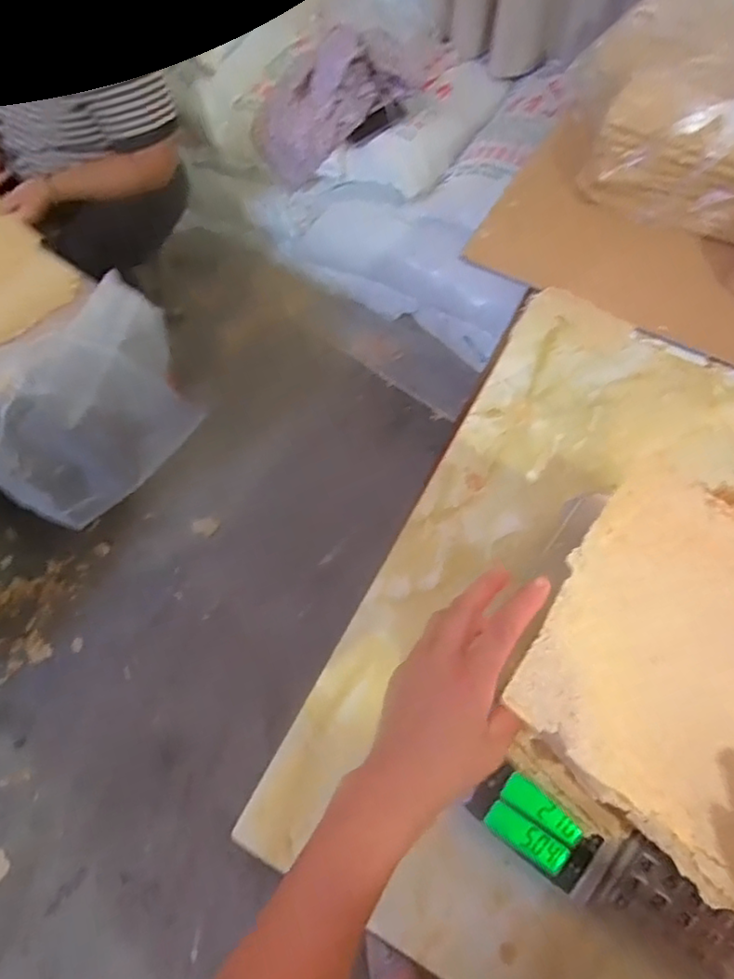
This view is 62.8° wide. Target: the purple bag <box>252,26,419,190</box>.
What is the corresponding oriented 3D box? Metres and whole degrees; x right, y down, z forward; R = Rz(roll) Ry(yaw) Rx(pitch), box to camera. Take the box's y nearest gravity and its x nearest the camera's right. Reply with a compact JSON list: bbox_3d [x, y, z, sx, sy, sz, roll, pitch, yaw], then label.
[{"bbox_3d":[-0.077,-1.031,1.595,0.486,0.156,0.213,-42,75,0],"label":"purple bag"}]

